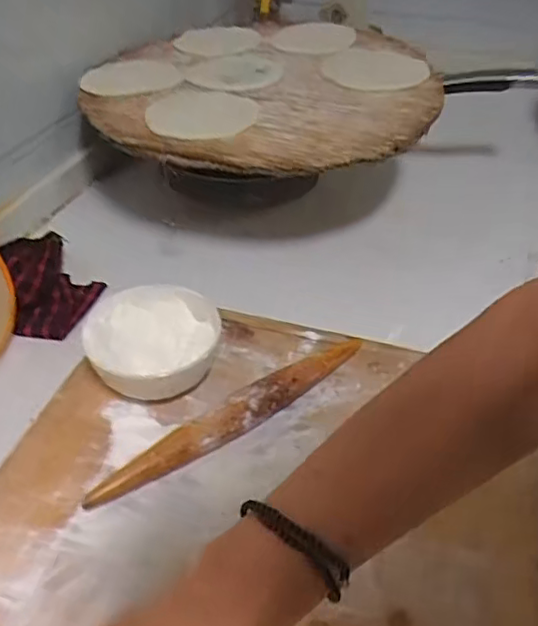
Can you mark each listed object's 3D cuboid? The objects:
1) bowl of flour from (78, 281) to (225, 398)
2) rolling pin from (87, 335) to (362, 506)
[{"bbox_3d":[-0.097,0.026,0.522,0.106,0.051,0.102,1,41,-1],"label":"bowl of flour"},{"bbox_3d":[-0.021,0.081,0.482,0.250,0.030,0.025,-27,49,-29],"label":"rolling pin"}]

